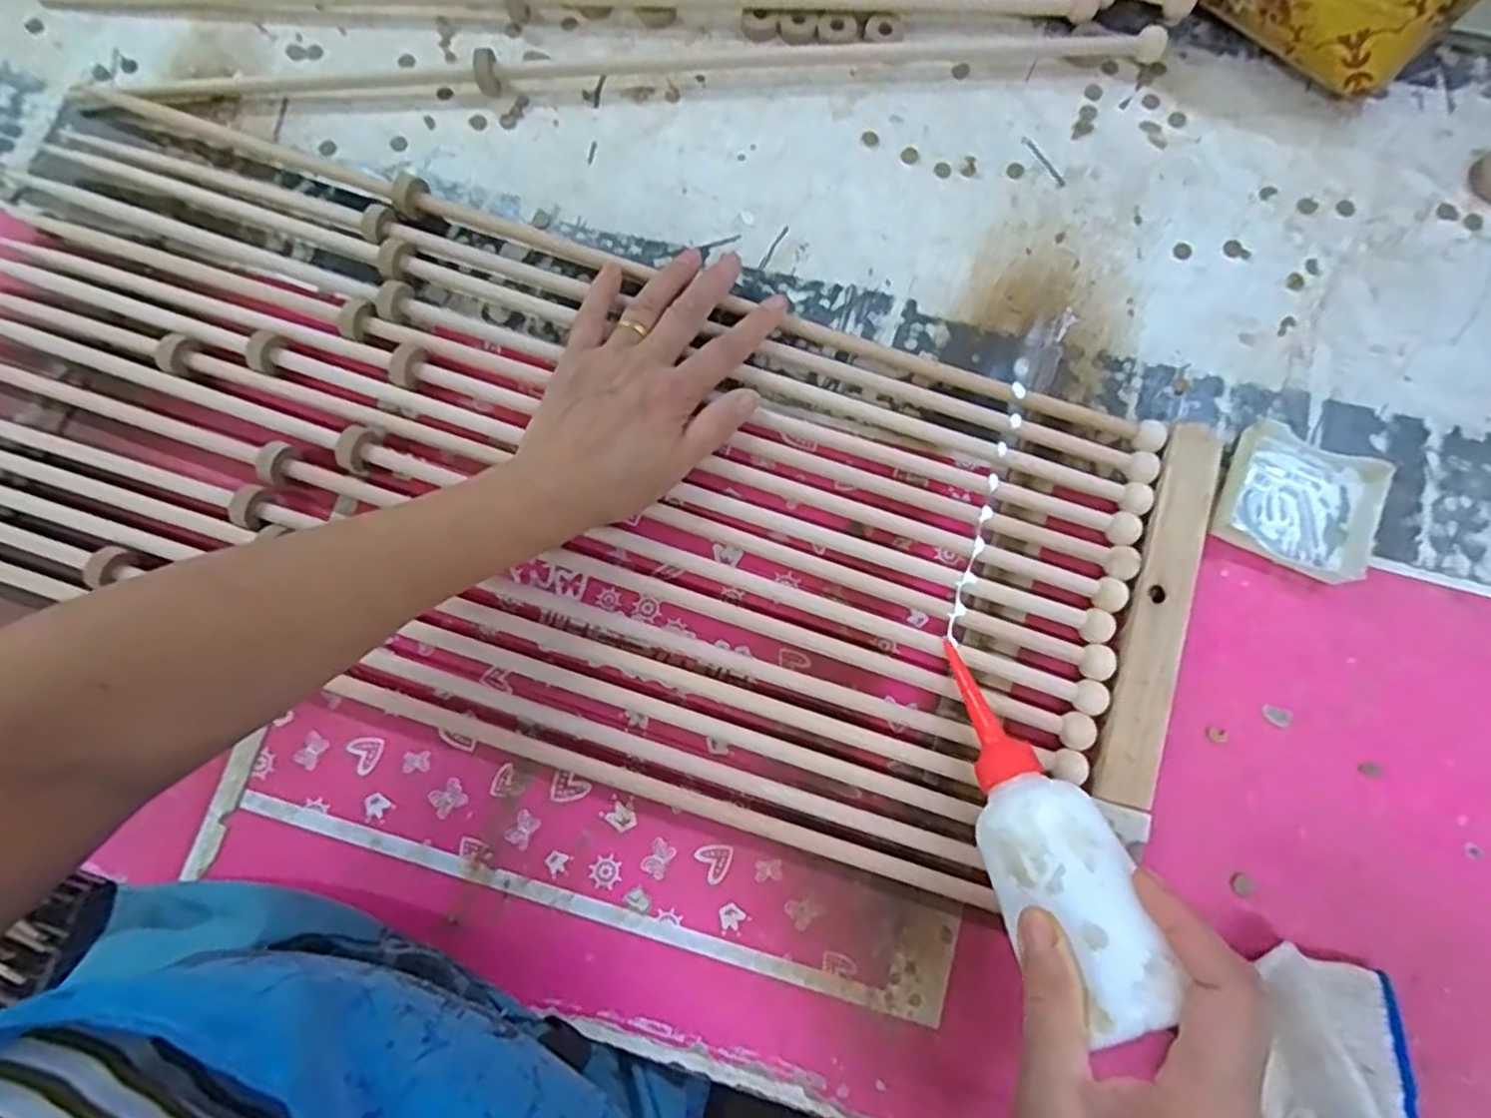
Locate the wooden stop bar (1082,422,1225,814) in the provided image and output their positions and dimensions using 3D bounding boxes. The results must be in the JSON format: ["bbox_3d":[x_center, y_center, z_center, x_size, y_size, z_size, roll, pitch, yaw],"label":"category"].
[{"bbox_3d":[0.226,0.027,0.400,0.036,0.019,0.211,19,80,5],"label":"wooden stop bar"}]

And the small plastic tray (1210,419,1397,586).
[{"bbox_3d":[0.313,-0.033,0.410,0.079,0.017,0.075,25,81,6],"label":"small plastic tray"}]

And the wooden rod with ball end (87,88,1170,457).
[{"bbox_3d":[-0.090,-0.184,0.448,0.694,0.016,0.018,20,80,5],"label":"wooden rod with ball end"}]

